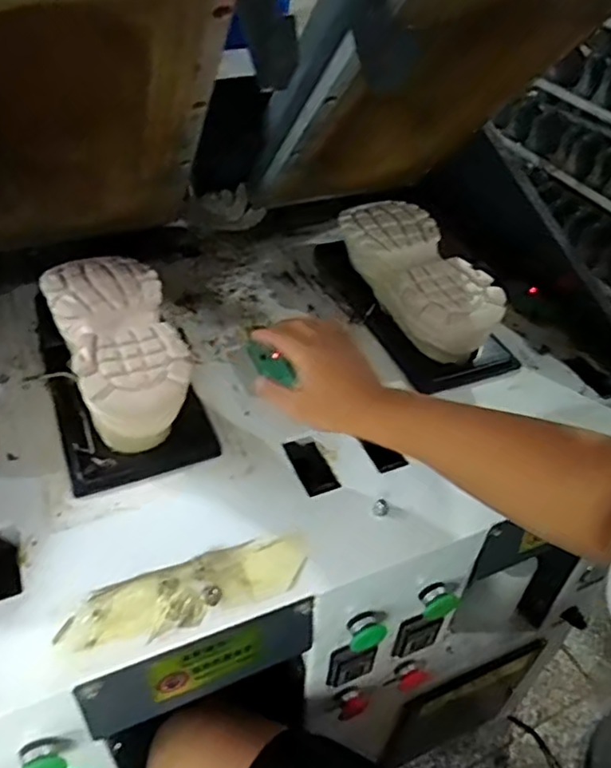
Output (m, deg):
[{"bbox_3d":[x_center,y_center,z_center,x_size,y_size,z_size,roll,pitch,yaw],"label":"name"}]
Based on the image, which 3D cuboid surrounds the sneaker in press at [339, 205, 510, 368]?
[{"bbox_3d":[0.134,-0.125,0.787,0.110,0.099,0.279,-13,46,-19],"label":"sneaker in press"}]

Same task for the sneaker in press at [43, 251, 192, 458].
[{"bbox_3d":[-0.199,-0.046,0.677,0.122,0.084,0.281,-18,48,-22],"label":"sneaker in press"}]

